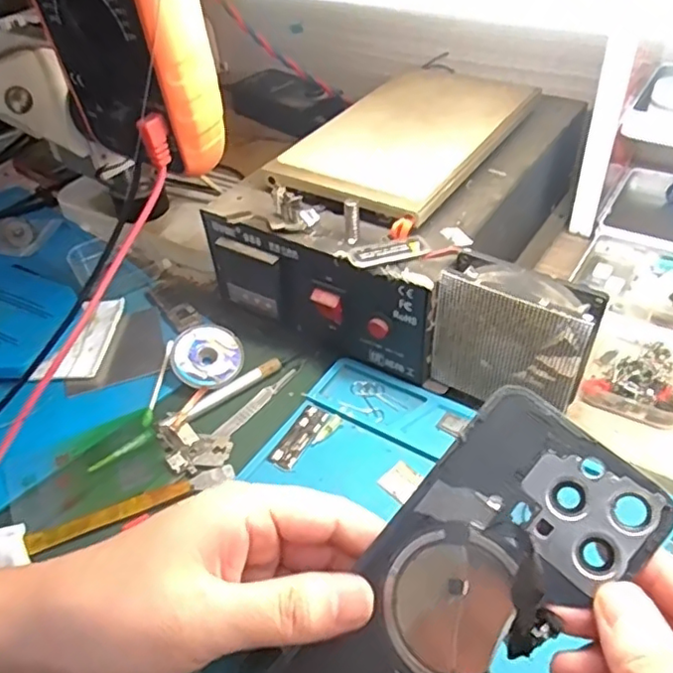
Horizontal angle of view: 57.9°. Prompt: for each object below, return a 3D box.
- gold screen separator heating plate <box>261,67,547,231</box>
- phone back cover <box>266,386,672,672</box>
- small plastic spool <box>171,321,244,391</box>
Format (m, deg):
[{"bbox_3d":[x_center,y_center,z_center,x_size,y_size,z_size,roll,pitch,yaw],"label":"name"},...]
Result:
[{"bbox_3d":[0.052,-0.138,0.421,0.111,0.023,0.184,22,50,26],"label":"gold screen separator heating plate"},{"bbox_3d":[0.043,0.097,0.219,0.072,0.007,0.154,39,89,24],"label":"phone back cover"},{"bbox_3d":[-0.085,0.012,0.402,0.048,0.008,0.045,2,66,-5],"label":"small plastic spool"}]

